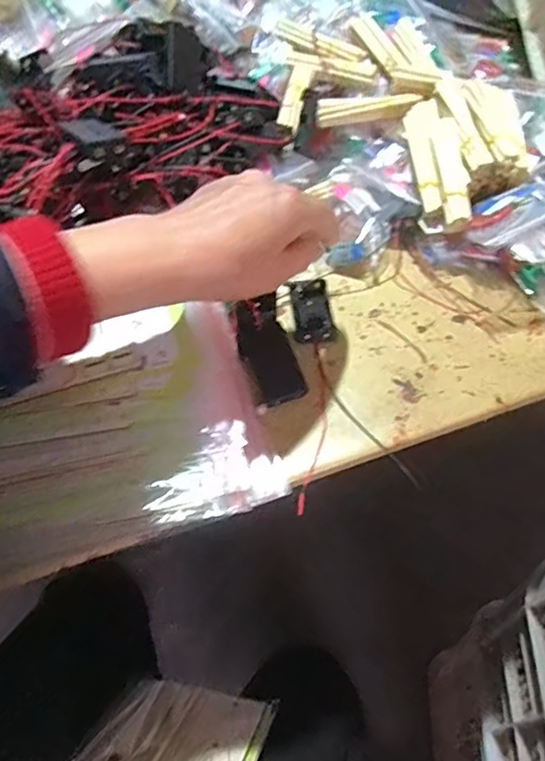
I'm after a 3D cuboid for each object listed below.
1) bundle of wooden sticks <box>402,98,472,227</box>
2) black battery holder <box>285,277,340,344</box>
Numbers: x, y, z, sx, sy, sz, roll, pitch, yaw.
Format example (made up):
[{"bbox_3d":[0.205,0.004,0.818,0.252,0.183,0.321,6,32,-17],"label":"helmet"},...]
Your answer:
[{"bbox_3d":[0.144,-0.189,0.487,0.039,0.020,0.133,-8,68,-2],"label":"bundle of wooden sticks"},{"bbox_3d":[0.032,-0.056,0.458,0.034,0.012,0.057,-11,55,-4],"label":"black battery holder"}]

